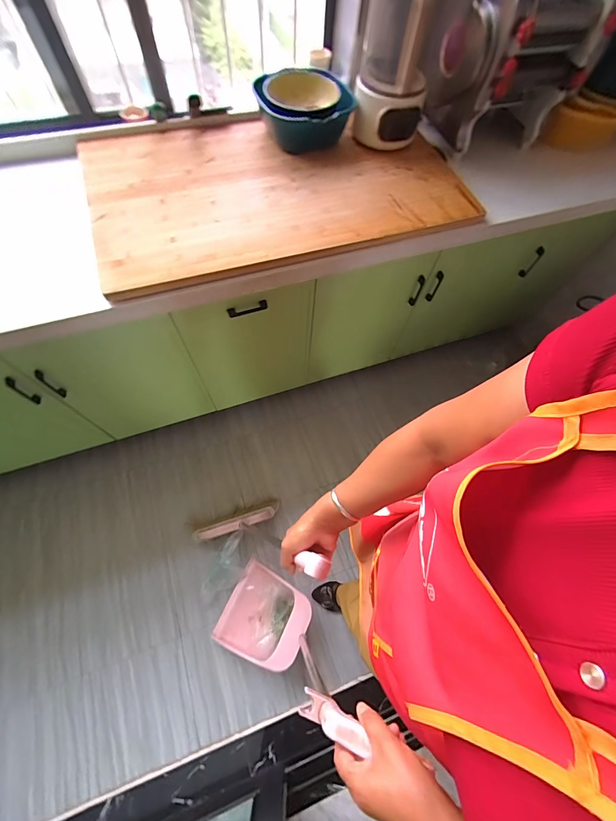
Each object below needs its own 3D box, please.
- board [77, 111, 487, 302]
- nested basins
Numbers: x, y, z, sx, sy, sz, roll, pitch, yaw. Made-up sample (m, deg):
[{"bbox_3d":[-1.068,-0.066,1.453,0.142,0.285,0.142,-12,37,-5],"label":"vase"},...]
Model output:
[{"bbox_3d":[-0.059,-0.599,0.866,0.950,0.034,0.517,-17,71,-11],"label":"board"},{"bbox_3d":[-0.005,-0.790,0.891,0.243,0.125,0.226,1,65,-3],"label":"nested basins"}]

